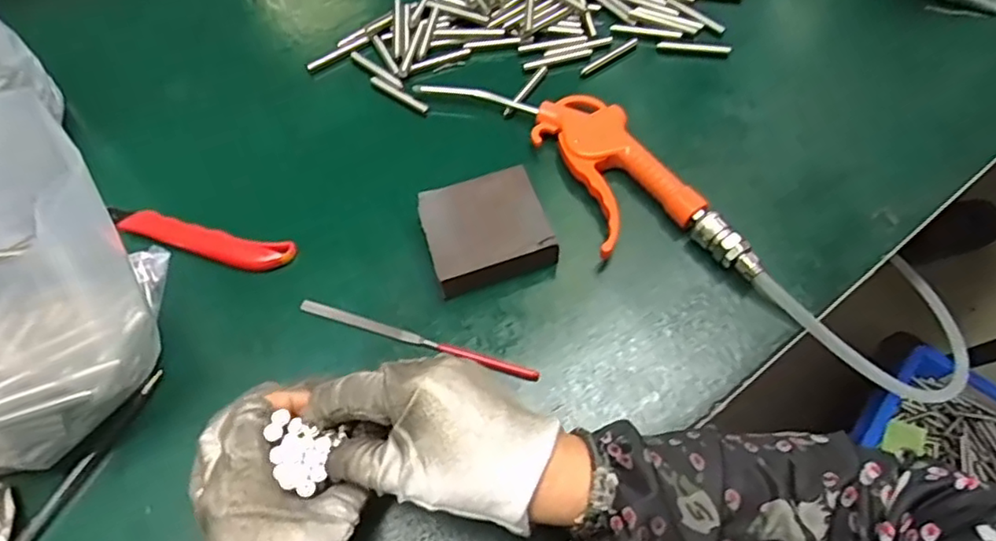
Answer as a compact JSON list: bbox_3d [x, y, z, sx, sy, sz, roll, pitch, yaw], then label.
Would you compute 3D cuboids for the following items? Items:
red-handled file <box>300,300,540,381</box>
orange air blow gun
[{"bbox_3d":[-0.052,0.044,0.392,0.159,0.006,0.006,16,62,11],"label":"red-handled file"},{"bbox_3d":[0.062,-0.075,0.444,0.091,0.024,0.263,-33,64,-15],"label":"orange air blow gun"}]

